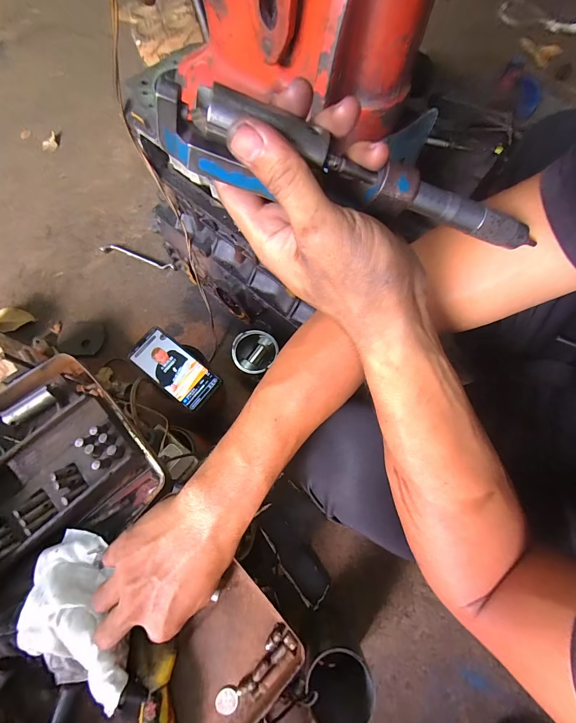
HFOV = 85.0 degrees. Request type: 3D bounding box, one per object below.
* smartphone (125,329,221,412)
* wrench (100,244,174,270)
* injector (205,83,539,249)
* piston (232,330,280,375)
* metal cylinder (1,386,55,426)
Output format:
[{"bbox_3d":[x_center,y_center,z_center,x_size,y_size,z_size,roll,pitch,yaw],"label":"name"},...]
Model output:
[{"bbox_3d":[-0.199,0.011,0.550,0.166,0.013,0.080,35,74,11],"label":"smartphone"},{"bbox_3d":[-0.412,-0.289,0.865,0.223,0.020,0.028,17,71,6],"label":"wrench"},{"bbox_3d":[0.055,-0.093,0.166,0.191,0.018,0.017,12,69,-18],"label":"injector"},{"bbox_3d":[-0.074,-0.010,0.724,0.093,0.093,0.100,0,70,0],"label":"piston"},{"bbox_3d":[-0.290,0.053,0.352,0.056,0.019,0.020,-33,74,-11],"label":"metal cylinder"}]

